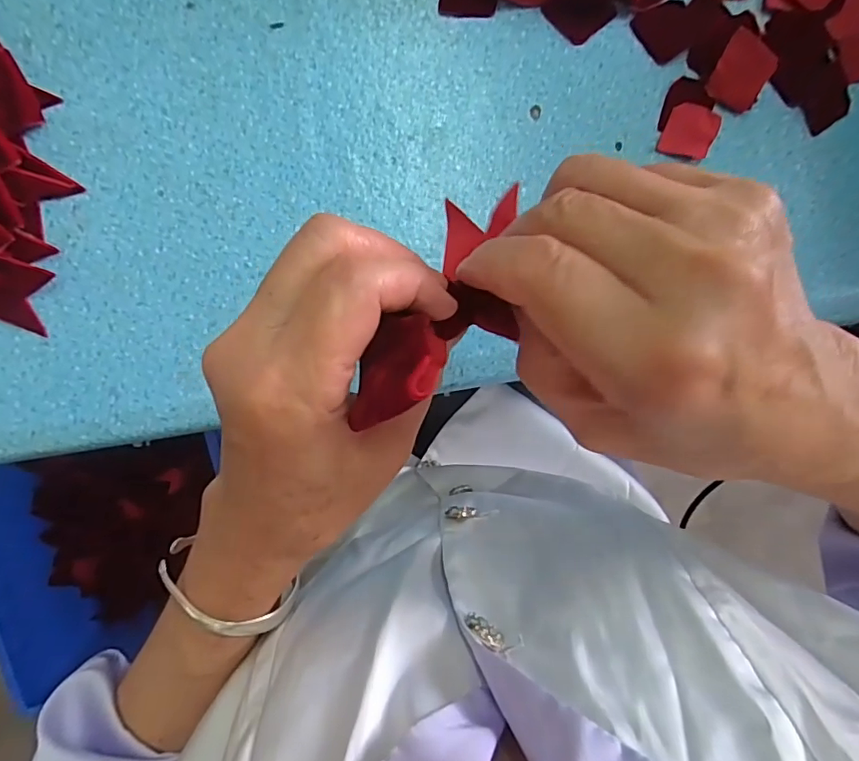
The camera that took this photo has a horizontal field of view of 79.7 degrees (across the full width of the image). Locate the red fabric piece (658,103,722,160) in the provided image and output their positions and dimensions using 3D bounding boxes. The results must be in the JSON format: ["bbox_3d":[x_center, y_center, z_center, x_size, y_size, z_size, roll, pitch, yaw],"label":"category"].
[{"bbox_3d":[0.172,-0.164,0.340,0.035,0.005,0.035,-1,96,-5],"label":"red fabric piece"}]

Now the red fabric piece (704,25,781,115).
[{"bbox_3d":[0.200,-0.197,0.328,0.033,0.004,0.039,22,125,-3],"label":"red fabric piece"}]

